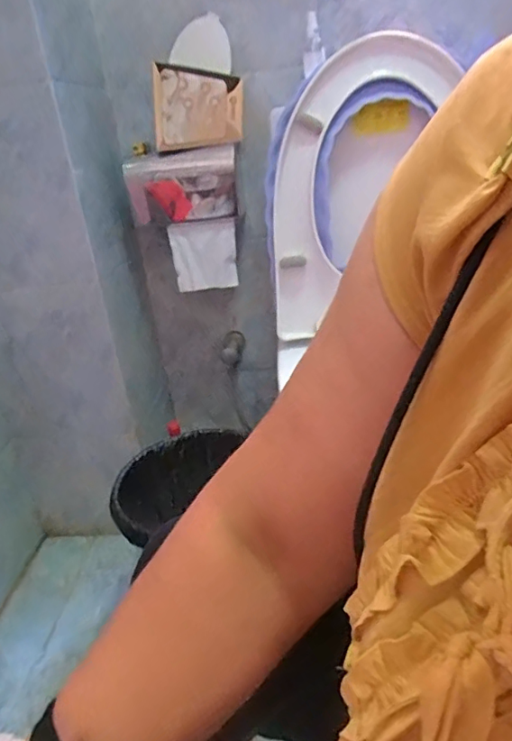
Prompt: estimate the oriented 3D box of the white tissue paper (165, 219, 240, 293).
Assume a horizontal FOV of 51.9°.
[{"bbox_3d":[-0.098,-0.218,1.000,0.119,0.120,0.037,-10,25,-8],"label":"white tissue paper"}]

